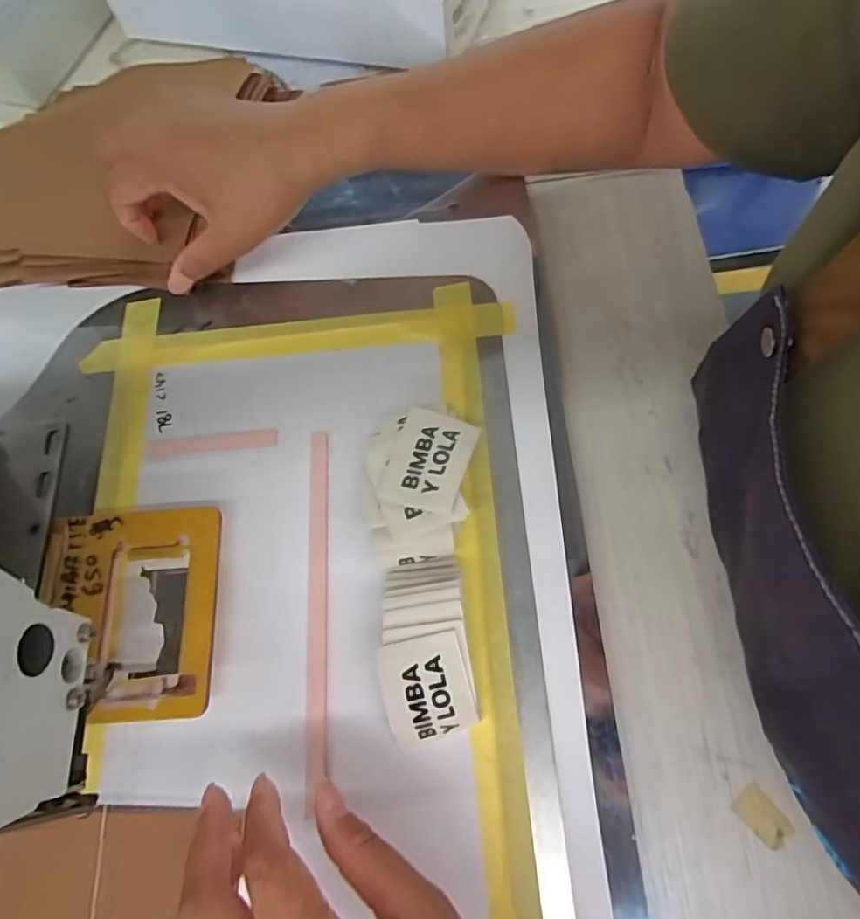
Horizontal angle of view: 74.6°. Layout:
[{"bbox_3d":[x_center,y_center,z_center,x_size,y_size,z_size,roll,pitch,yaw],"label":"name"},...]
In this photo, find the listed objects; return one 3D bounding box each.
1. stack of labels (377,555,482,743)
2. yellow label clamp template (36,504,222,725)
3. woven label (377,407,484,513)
[{"bbox_3d":[-0.004,0.091,0.278,0.043,0.030,0.081,-10,68,3],"label":"stack of labels"},{"bbox_3d":[-0.157,0.078,0.294,0.091,0.008,0.106,-4,70,1],"label":"yellow label clamp template"},{"bbox_3d":[-0.001,0.000,0.297,0.042,0.006,0.054,12,64,19],"label":"woven label"}]

